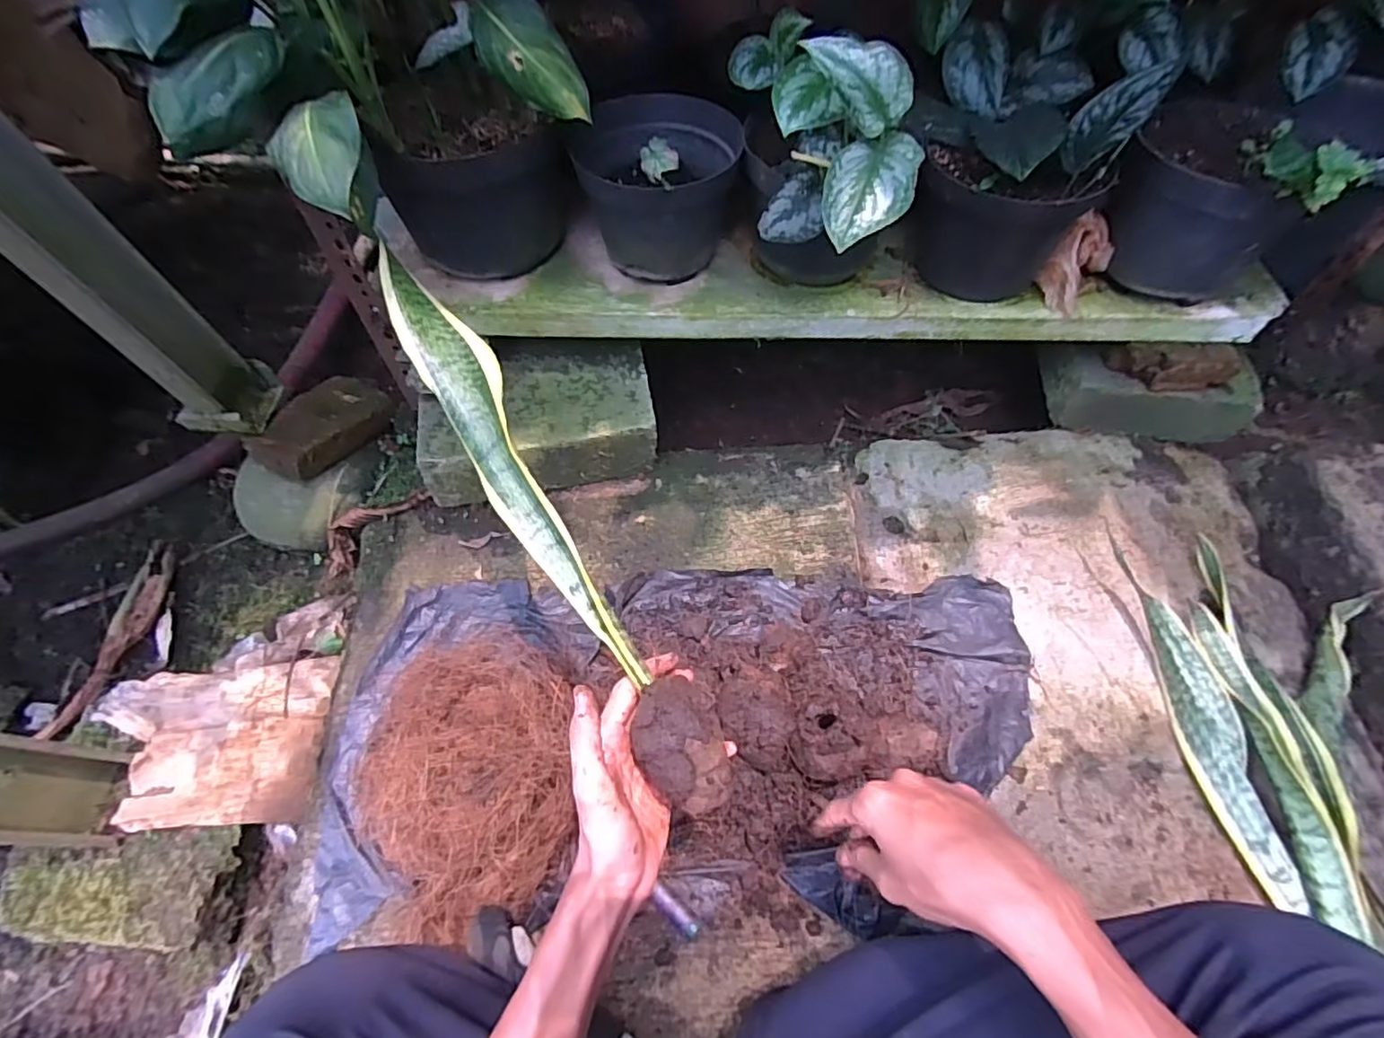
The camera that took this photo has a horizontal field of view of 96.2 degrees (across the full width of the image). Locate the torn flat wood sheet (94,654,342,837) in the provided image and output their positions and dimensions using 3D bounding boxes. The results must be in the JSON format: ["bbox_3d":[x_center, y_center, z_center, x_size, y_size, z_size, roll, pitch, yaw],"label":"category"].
[{"bbox_3d":[-0.457,0.218,0.596,0.196,0.054,0.148,-11,60,-4],"label":"torn flat wood sheet"}]

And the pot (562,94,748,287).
[{"bbox_3d":[-0.037,-0.350,0.644,0.160,0.143,0.178,-3,60,0],"label":"pot"}]

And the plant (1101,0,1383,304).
[{"bbox_3d":[0.530,-0.355,0.602,0.170,0.196,0.245,33,66,19],"label":"plant"}]

